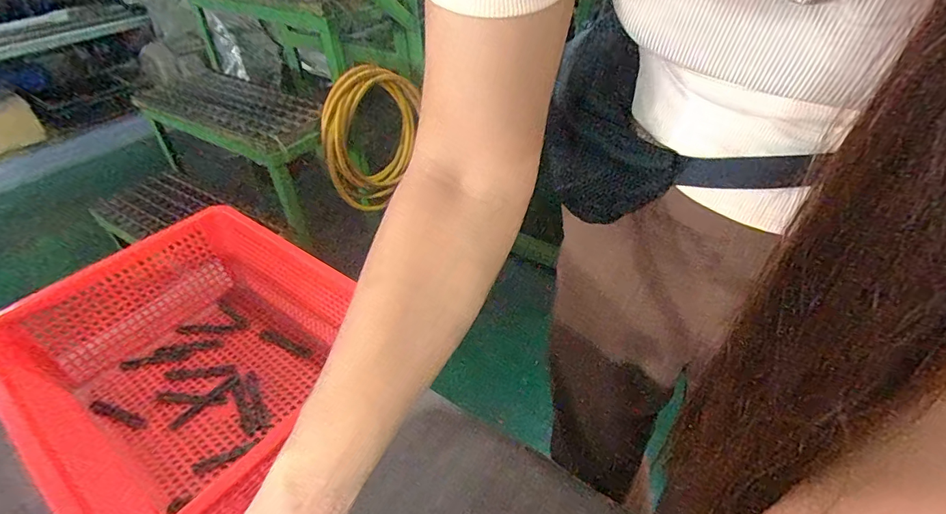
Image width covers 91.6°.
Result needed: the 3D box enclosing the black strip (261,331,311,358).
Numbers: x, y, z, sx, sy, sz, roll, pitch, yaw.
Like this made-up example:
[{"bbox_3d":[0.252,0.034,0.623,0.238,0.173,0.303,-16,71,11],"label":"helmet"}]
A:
[{"bbox_3d":[-0.199,0.092,0.488,0.071,0.004,0.009,18,43,22],"label":"black strip"}]

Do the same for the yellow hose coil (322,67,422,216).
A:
[{"bbox_3d":[-0.270,-0.334,1.323,0.060,0.404,0.349,22,46,26],"label":"yellow hose coil"}]

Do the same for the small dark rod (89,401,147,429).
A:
[{"bbox_3d":[-0.334,0.145,0.427,0.073,0.007,0.013,12,41,15],"label":"small dark rod"}]

